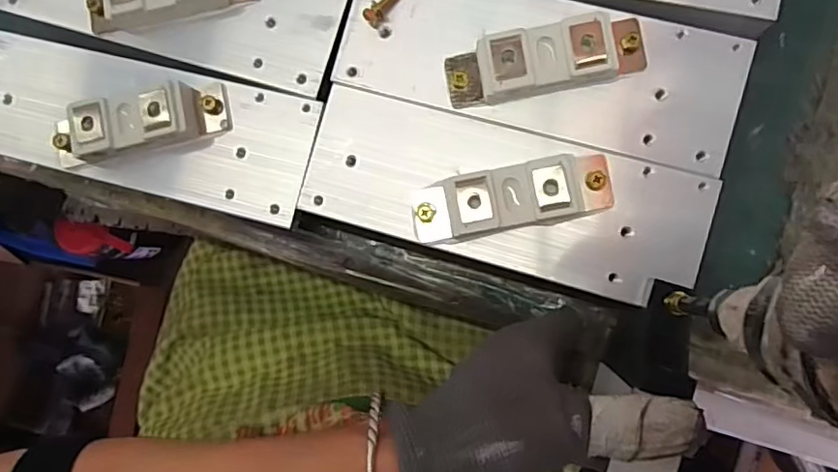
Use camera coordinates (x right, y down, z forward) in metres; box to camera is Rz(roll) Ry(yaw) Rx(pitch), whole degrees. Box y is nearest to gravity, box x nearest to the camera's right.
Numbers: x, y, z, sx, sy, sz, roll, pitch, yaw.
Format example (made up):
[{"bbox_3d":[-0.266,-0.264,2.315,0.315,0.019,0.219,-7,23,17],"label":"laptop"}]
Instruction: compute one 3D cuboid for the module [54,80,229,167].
[{"bbox_3d":[-0.140,-0.056,0.277,0.092,0.019,0.027,-13,85,6],"label":"module"}]

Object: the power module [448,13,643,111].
[{"bbox_3d":[0.058,-0.079,0.254,0.090,0.018,0.029,-9,86,7],"label":"power module"}]

